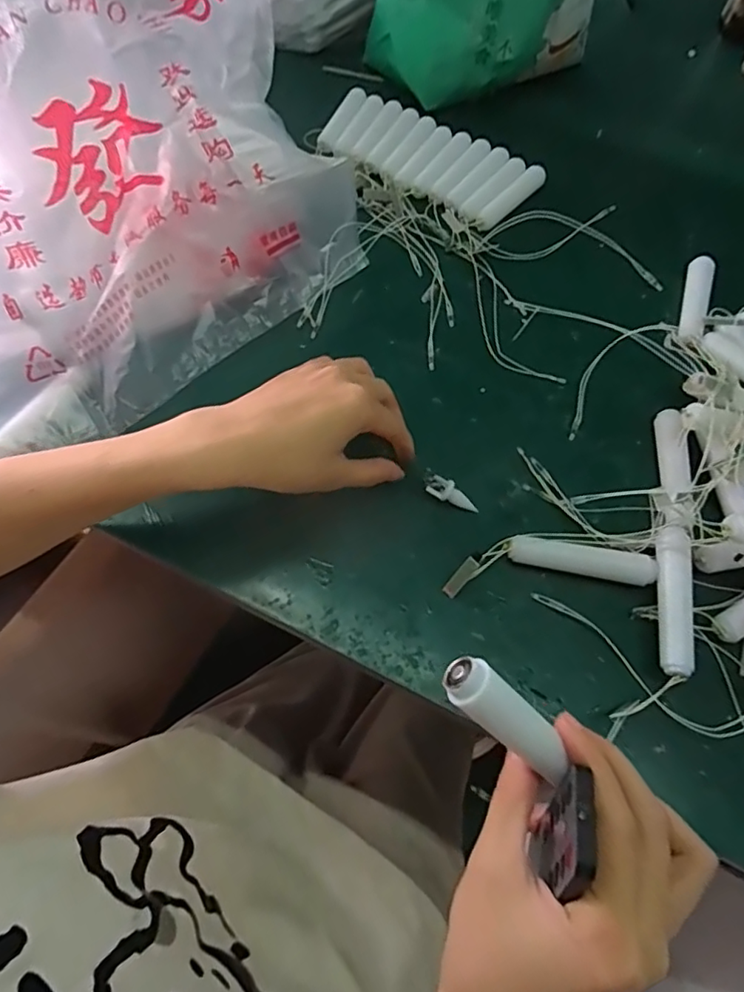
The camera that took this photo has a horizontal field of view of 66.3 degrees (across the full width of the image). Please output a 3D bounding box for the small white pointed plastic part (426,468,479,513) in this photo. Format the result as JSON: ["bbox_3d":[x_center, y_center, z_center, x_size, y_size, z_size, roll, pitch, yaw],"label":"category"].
[{"bbox_3d":[0.051,-0.001,0.376,0.040,0.008,0.012,34,66,-4],"label":"small white pointed plastic part"}]

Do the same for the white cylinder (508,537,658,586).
[{"bbox_3d":[0.130,0.041,0.357,0.088,0.017,0.016,10,64,3],"label":"white cylinder"}]

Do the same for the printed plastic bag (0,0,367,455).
[{"bbox_3d":[-0.192,-0.245,0.384,0.336,0.209,0.294,-29,68,-15],"label":"printed plastic bag"}]

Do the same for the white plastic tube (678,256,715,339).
[{"bbox_3d":[0.262,-0.159,0.462,0.017,0.017,0.087,18,65,6],"label":"white plastic tube"}]

